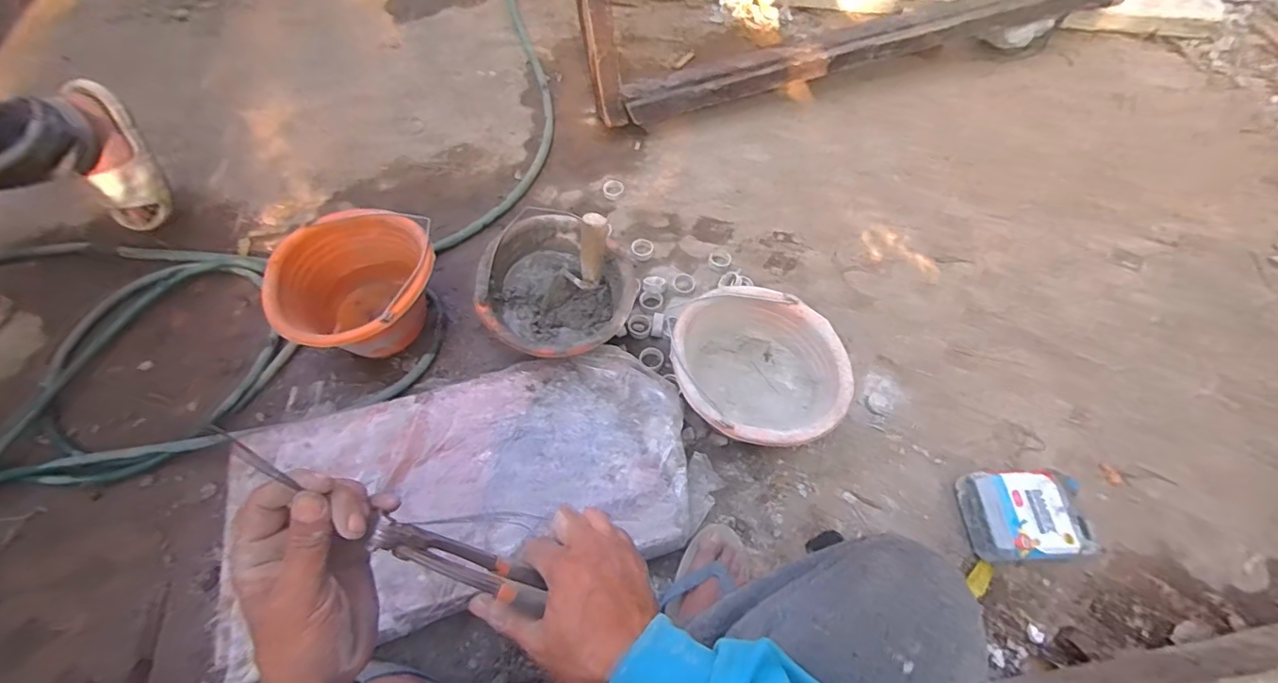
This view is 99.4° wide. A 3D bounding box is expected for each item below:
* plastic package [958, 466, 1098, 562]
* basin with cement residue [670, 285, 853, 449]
[{"bbox_3d":[0.586,0.260,0.820,0.162,0.057,0.129,-3,62,-3],"label":"plastic package"},{"bbox_3d":[0.179,0.054,0.853,0.250,0.133,0.241,0,64,-1],"label":"basin with cement residue"}]

